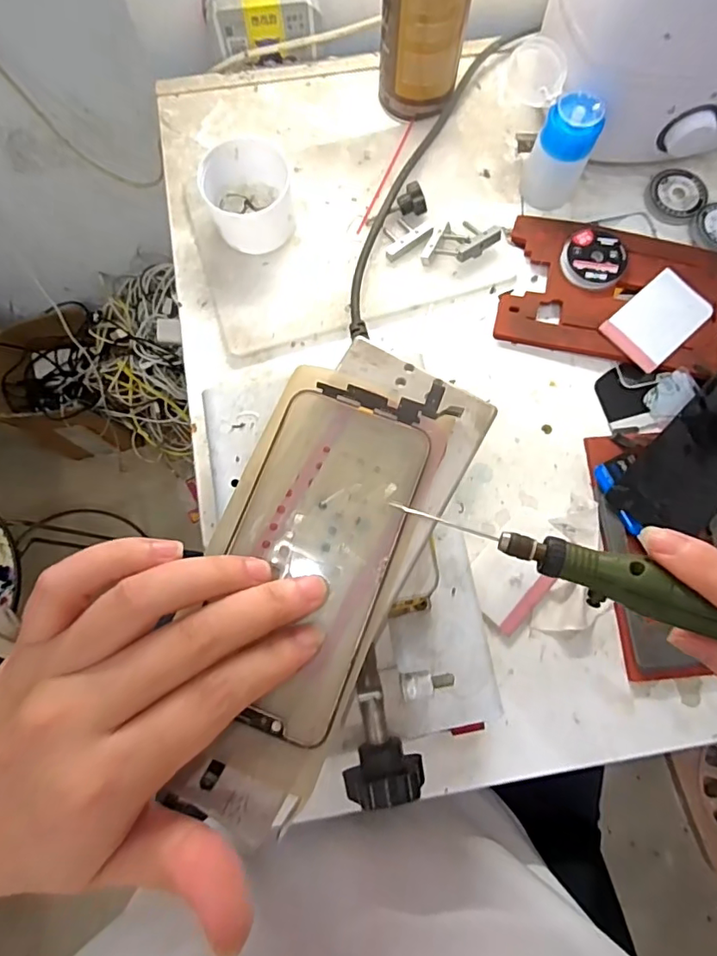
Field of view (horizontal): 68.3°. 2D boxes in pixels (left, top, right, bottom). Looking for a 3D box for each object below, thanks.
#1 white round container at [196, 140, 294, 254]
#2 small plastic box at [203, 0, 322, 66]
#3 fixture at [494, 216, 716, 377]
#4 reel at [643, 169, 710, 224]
[{"bbox_3d":[-0.081,-0.213,0.408,0.067,0.048,0.076,-16,77,-4],"label":"white round container"},{"bbox_3d":[-0.079,-0.384,0.448,0.092,0.054,0.028,-6,77,-2],"label":"small plastic box"},{"bbox_3d":[0.199,-0.145,0.412,0.166,0.012,0.111,13,77,3],"label":"fixture"},{"bbox_3d":[0.262,-0.231,0.435,0.045,0.010,0.045,11,77,2],"label":"reel"}]

